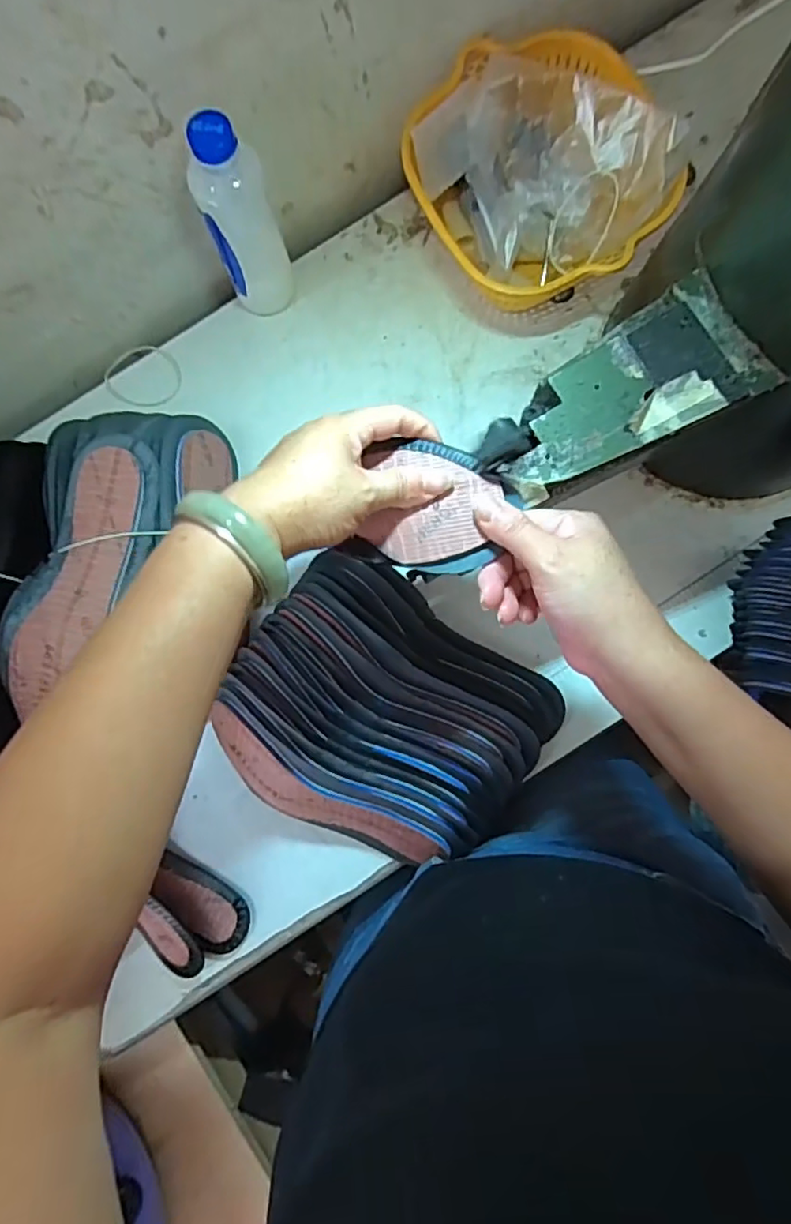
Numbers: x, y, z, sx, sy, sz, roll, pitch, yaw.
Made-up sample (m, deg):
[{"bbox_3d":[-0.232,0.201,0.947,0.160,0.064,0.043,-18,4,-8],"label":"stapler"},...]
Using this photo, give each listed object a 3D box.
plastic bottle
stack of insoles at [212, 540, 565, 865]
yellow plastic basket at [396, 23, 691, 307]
[{"bbox_3d":[-0.121,-0.307,0.502,0.045,0.171,0.047,12,88,7],"label":"plastic bottle"},{"bbox_3d":[-0.011,0.084,0.502,0.240,0.066,0.201,33,91,7],"label":"stack of insoles"},{"bbox_3d":[0.121,-0.363,0.530,0.212,0.083,0.198,0,87,6],"label":"yellow plastic basket"}]

